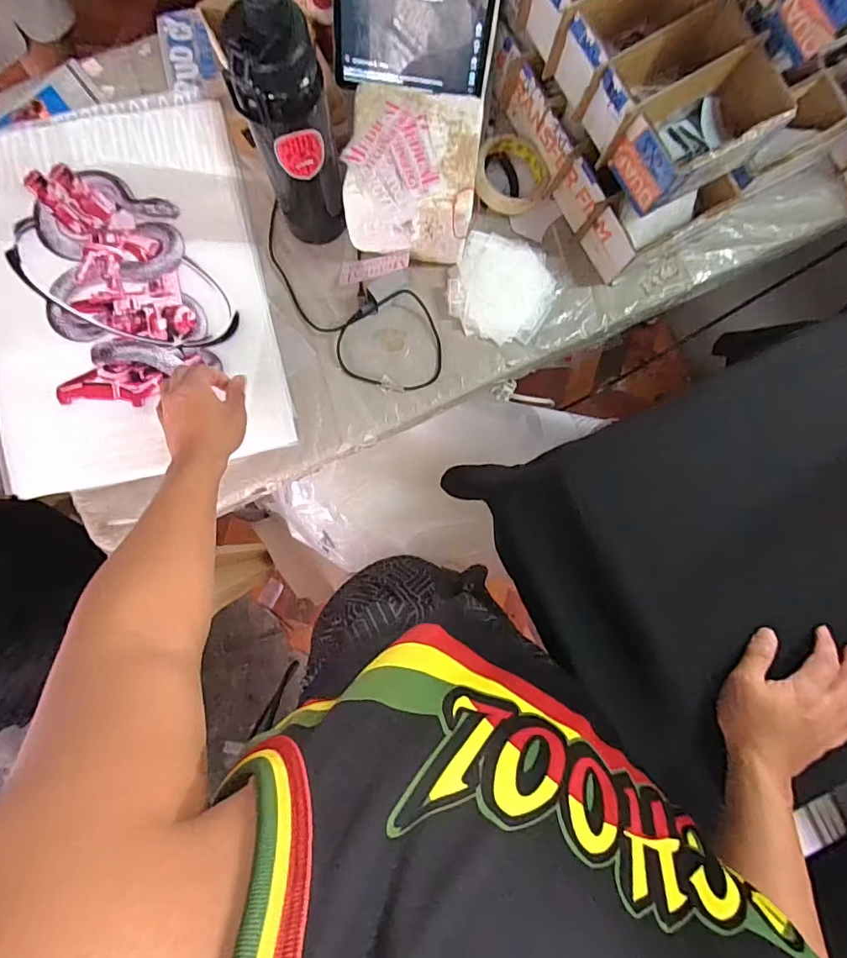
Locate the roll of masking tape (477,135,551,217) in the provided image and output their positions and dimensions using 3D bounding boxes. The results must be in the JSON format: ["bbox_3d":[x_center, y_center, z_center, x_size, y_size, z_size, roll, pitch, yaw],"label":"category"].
[{"bbox_3d":[0.111,-0.391,0.632,0.093,0.026,0.094,0,85,-3],"label":"roll of masking tape"}]

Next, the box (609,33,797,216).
[{"bbox_3d":[0.304,-0.376,0.535,0.178,0.068,0.089,-31,88,-5],"label":"box"}]

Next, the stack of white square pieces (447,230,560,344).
[{"bbox_3d":[0.098,-0.239,0.623,0.126,0.023,0.128,25,84,-1],"label":"stack of white square pieces"}]

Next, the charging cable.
[{"bbox_3d":[-0.101,-0.215,0.612,0.286,0.027,0.128,32,84,0],"label":"charging cable"}]

